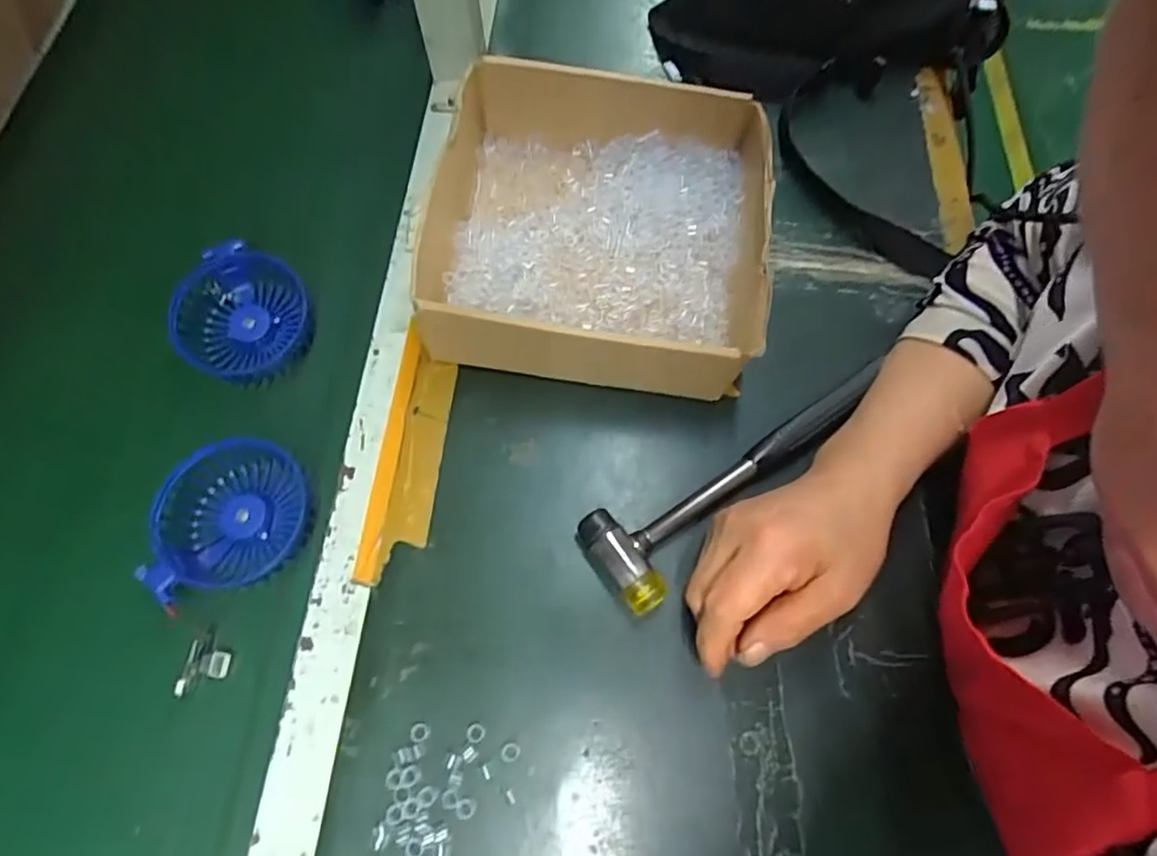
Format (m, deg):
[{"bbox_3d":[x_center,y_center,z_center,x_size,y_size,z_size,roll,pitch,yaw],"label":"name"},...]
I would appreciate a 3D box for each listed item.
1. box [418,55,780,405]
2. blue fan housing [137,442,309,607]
[{"bbox_3d":[0.014,-0.136,0.430,0.218,0.085,0.213,7,67,2],"label":"box"},{"bbox_3d":[-0.214,0.054,0.381,0.088,0.034,0.083,0,67,-1],"label":"blue fan housing"}]

